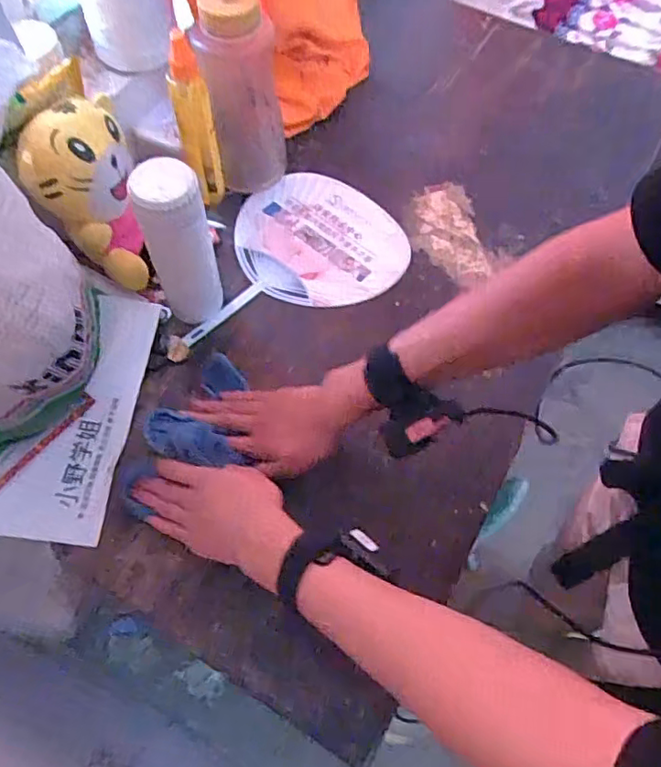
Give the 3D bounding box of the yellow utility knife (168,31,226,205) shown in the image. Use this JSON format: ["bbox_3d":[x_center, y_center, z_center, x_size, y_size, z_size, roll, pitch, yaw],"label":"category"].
[{"bbox_3d":[-0.155,-0.298,0.679,0.041,0.207,0.020,-16,63,-9],"label":"yellow utility knife"}]

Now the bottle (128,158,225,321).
[{"bbox_3d":[-0.150,-0.138,0.608,0.071,0.187,0.055,-16,63,-9],"label":"bottle"}]

